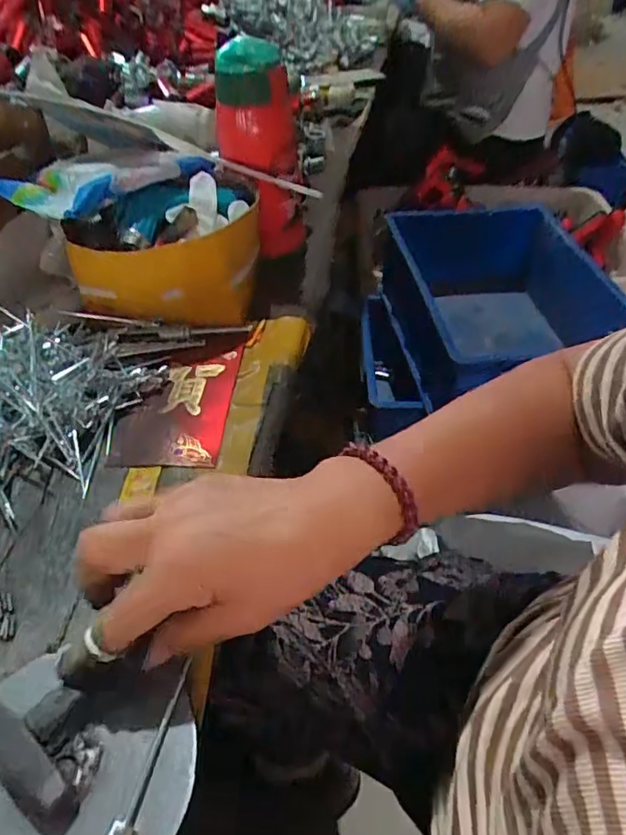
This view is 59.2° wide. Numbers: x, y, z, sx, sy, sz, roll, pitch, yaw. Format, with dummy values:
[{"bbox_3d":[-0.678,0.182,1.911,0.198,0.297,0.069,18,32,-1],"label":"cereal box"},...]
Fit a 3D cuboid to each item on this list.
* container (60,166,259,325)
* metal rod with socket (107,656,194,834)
[{"bbox_3d":[-0.137,-0.167,0.546,0.165,0.107,0.140,2,46,2],"label":"container"},{"bbox_3d":[-0.077,0.163,0.269,0.012,0.013,0.085,8,46,9],"label":"metal rod with socket"}]

